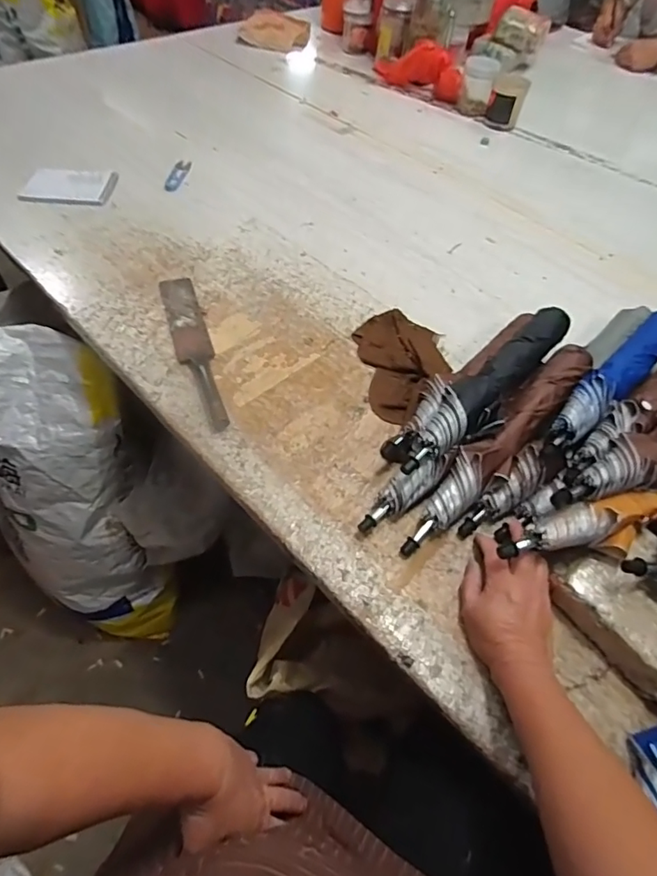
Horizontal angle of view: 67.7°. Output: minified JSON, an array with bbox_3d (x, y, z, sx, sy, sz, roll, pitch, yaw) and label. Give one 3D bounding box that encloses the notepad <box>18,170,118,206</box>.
[{"bbox_3d":[-0.481,-0.466,0.909,0.154,0.017,0.103,3,53,-1],"label":"notepad"}]

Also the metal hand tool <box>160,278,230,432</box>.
[{"bbox_3d":[-0.188,-0.132,0.678,0.048,0.022,0.312,-14,55,-14],"label":"metal hand tool"}]

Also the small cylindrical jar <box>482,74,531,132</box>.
[{"bbox_3d":[0.415,-0.782,1.143,0.077,0.092,0.076,2,53,-2],"label":"small cylindrical jar"}]

